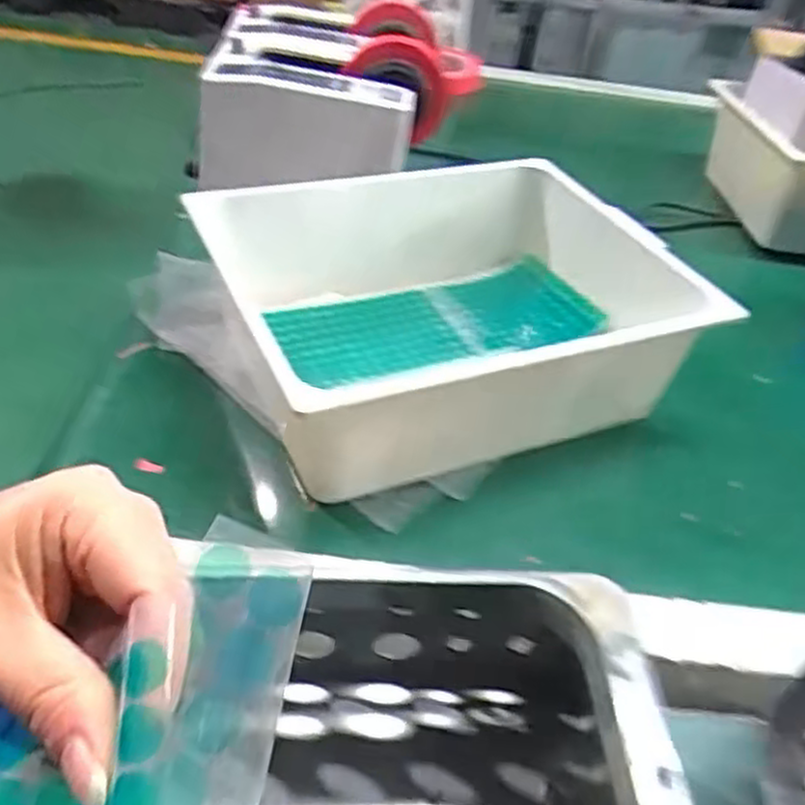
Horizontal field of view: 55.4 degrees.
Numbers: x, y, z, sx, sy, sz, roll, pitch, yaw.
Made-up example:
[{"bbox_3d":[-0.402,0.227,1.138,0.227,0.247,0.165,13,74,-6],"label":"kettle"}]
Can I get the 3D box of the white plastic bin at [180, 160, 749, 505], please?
[{"bbox_3d":[0.043,-0.082,0.643,0.377,0.117,0.290,-13,46,-22],"label":"white plastic bin"}]

